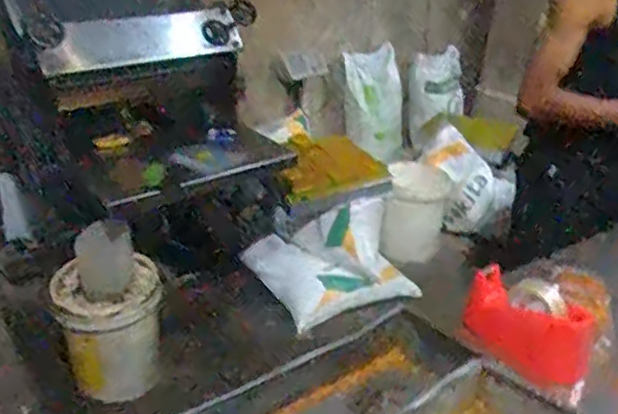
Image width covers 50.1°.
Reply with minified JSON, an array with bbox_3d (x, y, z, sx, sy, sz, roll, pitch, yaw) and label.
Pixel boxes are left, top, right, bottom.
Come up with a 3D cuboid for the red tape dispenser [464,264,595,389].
[{"bbox_3d":[0.331,0.183,1.027,0.108,0.099,0.202,-14,31,-30],"label":"red tape dispenser"}]

